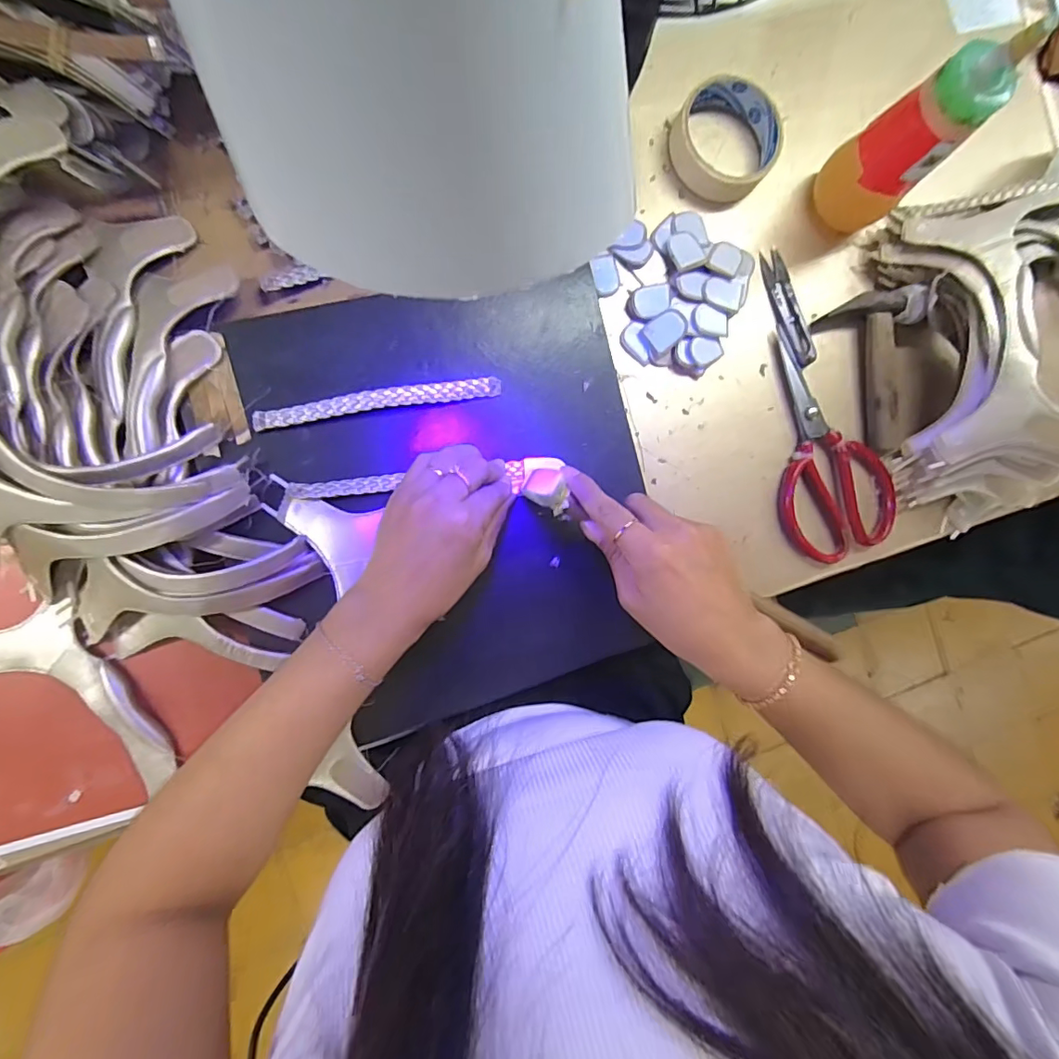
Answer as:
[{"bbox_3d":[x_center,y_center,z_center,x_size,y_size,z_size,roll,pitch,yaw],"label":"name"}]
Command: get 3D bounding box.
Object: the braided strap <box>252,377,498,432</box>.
[{"bbox_3d":[-0.104,-0.090,0.365,0.168,0.007,0.015,-11,92,-8],"label":"braided strap"}]

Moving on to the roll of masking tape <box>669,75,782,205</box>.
[{"bbox_3d":[0.157,-0.314,0.420,0.084,0.027,0.092,0,90,-8],"label":"roll of masking tape"}]

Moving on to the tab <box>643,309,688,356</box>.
[{"bbox_3d":[0.106,-0.155,0.407,0.034,0.005,0.025,-38,93,13],"label":"tab"}]

